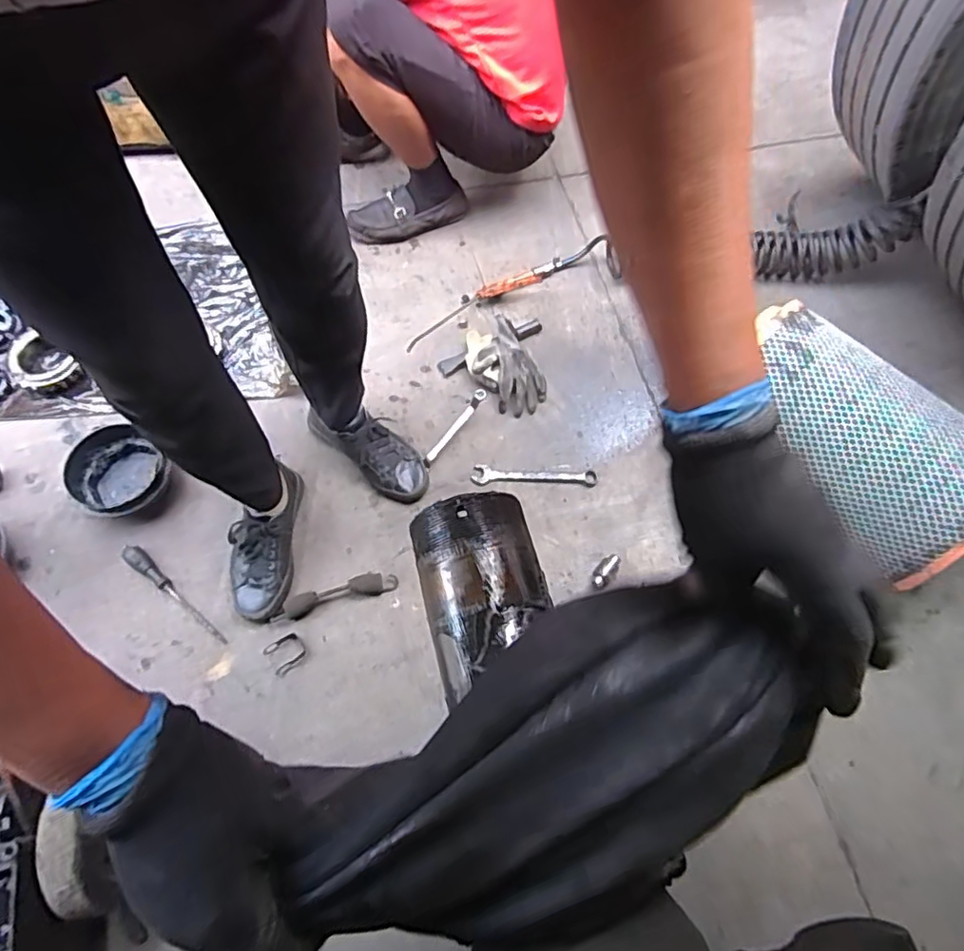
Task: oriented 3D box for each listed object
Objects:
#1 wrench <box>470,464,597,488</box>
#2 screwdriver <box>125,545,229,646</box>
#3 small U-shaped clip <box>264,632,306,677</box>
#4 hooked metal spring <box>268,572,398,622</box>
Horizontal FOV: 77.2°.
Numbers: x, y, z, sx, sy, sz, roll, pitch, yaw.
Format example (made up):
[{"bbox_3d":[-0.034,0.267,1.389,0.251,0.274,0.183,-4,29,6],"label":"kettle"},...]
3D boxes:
[{"bbox_3d":[0.094,0.003,1.097,0.223,0.010,0.039,1,64,-2],"label":"wrench"},{"bbox_3d":[-0.500,0.196,0.983,0.225,0.028,0.029,42,69,3],"label":"screwdriver"},{"bbox_3d":[-0.306,0.279,0.945,0.054,0.008,0.053,-34,70,-17],"label":"small U-shaped clip"},{"bbox_3d":[-0.239,0.193,0.979,0.198,0.025,0.036,-16,66,-9],"label":"hooked metal spring"}]

